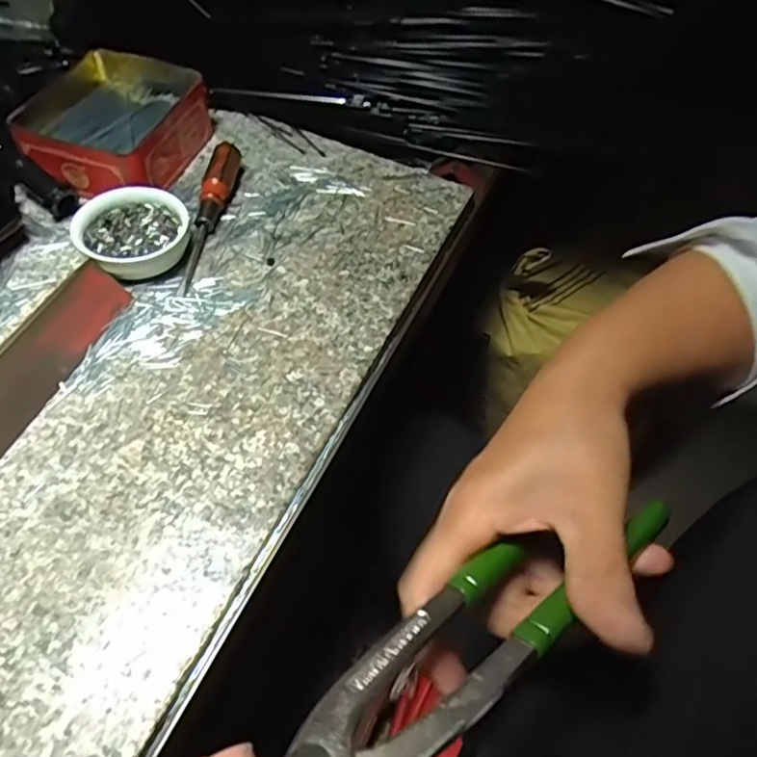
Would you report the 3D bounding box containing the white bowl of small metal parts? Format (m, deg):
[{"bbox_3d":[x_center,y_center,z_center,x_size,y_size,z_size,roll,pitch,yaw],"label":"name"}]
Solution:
[{"bbox_3d":[-0.164,-0.097,0.404,0.070,0.029,0.063,-26,61,-21],"label":"white bowl of small metal parts"}]

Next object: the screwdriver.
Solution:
[{"bbox_3d":[-0.123,-0.116,0.425,0.018,0.025,0.136,9,54,1],"label":"screwdriver"}]

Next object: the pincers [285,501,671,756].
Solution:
[{"bbox_3d":[0.033,0.082,0.198,0.187,0.020,0.036,-22,59,-35],"label":"pincers"}]

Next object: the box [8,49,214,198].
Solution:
[{"bbox_3d":[-0.199,-0.193,0.456,0.109,0.038,0.128,16,55,6],"label":"box"}]

